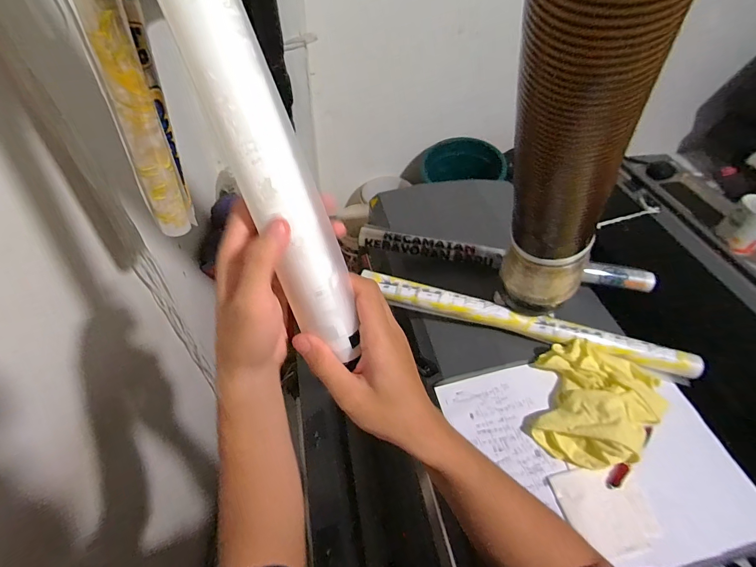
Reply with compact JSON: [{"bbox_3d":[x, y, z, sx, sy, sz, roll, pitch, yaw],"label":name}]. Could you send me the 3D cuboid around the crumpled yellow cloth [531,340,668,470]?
[{"bbox_3d":[0.349,0.185,0.589,0.185,0.059,0.202,16,50,10],"label":"crumpled yellow cloth"}]

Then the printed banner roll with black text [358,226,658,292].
[{"bbox_3d":[0.257,-0.053,0.793,0.599,0.034,0.051,10,49,5],"label":"printed banner roll with black text"}]

